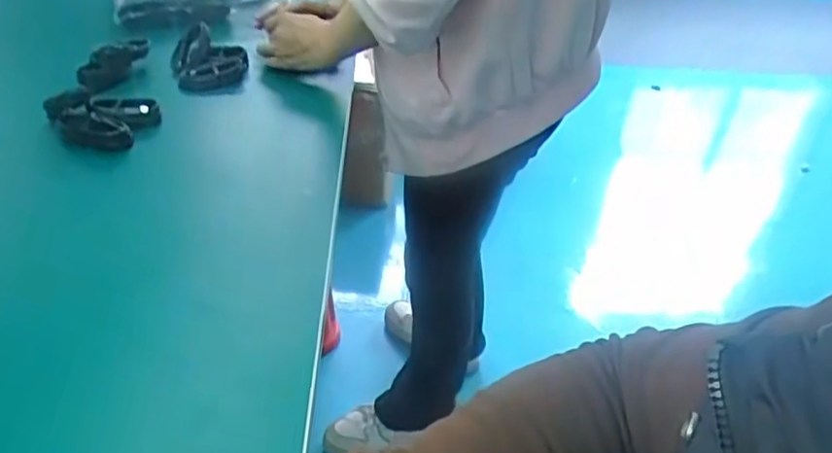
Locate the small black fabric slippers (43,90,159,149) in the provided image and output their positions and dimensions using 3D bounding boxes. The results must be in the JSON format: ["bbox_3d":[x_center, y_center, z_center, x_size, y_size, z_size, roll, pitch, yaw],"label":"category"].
[{"bbox_3d":[-0.307,-0.106,0.660,0.101,0.046,0.069,-14,39,-18],"label":"small black fabric slippers"}]

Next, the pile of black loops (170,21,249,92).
[{"bbox_3d":[-0.237,-0.187,0.765,0.080,0.055,0.082,13,37,11],"label":"pile of black loops"}]

